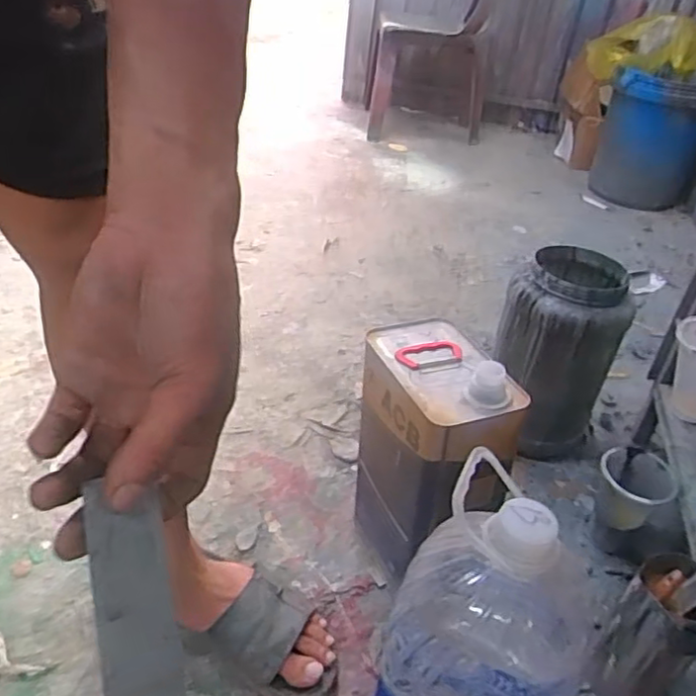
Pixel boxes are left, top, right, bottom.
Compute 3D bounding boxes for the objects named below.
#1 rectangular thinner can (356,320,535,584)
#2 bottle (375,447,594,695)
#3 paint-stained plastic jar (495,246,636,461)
[{"bbox_3d":[0.087,0.140,0.754,0.110,0.311,0.198,-10,40,-22],"label":"rectangular thinner can"},{"bbox_3d":[0.108,0.258,0.530,0.147,0.365,0.137,22,38,18],"label":"bottle"},{"bbox_3d":[0.317,0.012,1.007,0.169,0.295,0.202,21,38,18],"label":"paint-stained plastic jar"}]

